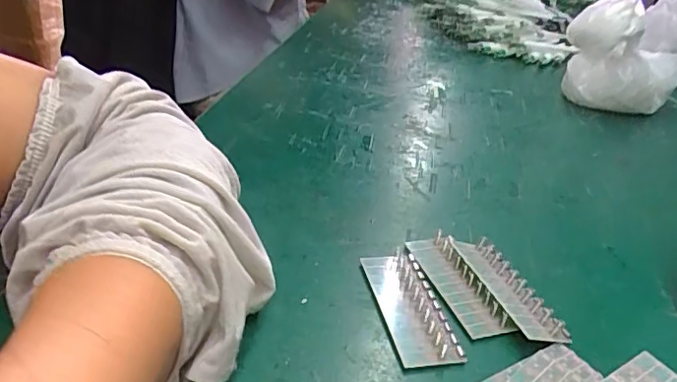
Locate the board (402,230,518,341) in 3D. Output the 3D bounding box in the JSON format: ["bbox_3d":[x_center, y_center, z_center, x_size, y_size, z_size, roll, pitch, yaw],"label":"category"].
[{"bbox_3d":[0.065,0.049,0.317,0.026,0.007,0.080,-5,33,-21],"label":"board"}]

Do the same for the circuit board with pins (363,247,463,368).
[{"bbox_3d":[0.037,0.060,0.298,0.032,0.004,0.080,-1,32,-14],"label":"circuit board with pins"}]

